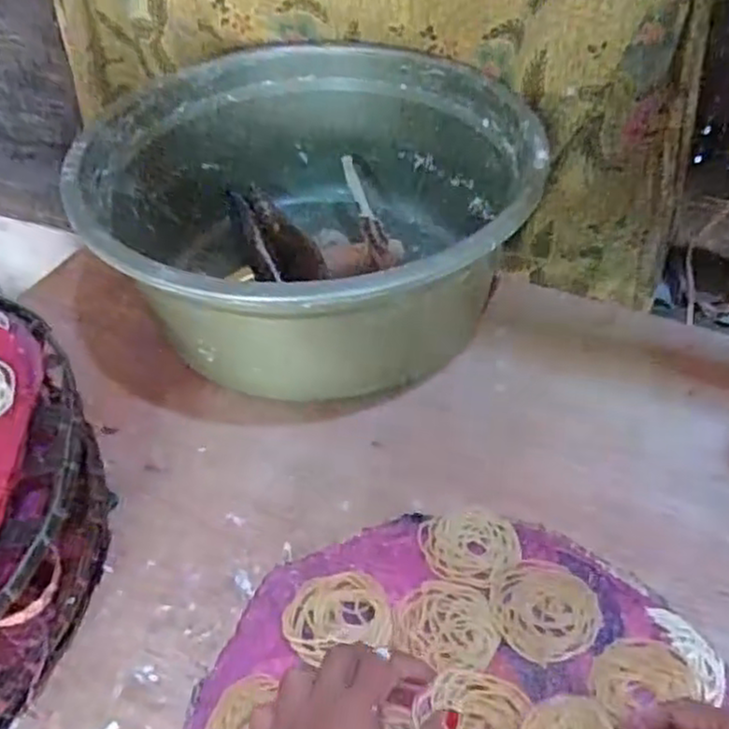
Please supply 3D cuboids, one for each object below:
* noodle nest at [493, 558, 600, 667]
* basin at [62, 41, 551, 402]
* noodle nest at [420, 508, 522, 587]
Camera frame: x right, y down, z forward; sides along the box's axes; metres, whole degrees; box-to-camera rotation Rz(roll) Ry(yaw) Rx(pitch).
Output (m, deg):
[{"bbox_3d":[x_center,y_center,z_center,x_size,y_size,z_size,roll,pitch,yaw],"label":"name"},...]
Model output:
[{"bbox_3d":[0.123,0.165,0.494,0.069,0.006,0.069,-2,44,2],"label":"noodle nest"},{"bbox_3d":[-0.047,-0.141,0.707,0.398,0.182,0.388,-2,44,2],"label":"basin"},{"bbox_3d":[0.077,0.131,0.539,0.070,0.013,0.068,-2,44,2],"label":"noodle nest"}]

